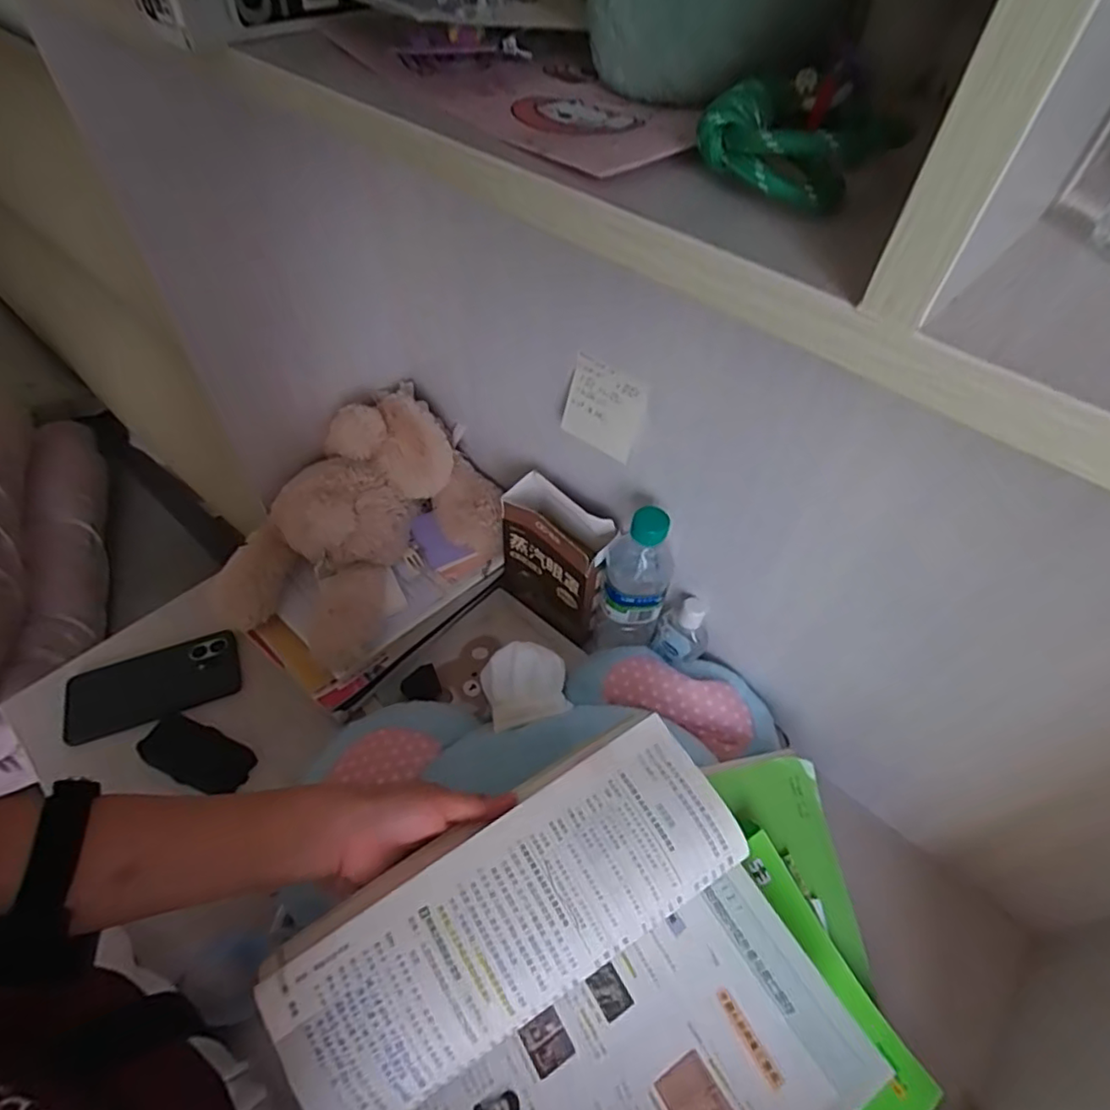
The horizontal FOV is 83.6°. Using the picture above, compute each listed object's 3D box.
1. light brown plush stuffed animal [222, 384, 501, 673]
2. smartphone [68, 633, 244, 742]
[{"bbox_3d":[-0.200,-0.035,0.653,0.184,0.130,0.291,35,58,23],"label":"light brown plush stuffed animal"},{"bbox_3d":[-0.419,0.137,0.651,0.160,0.014,0.084,-17,54,-16],"label":"smartphone"}]

